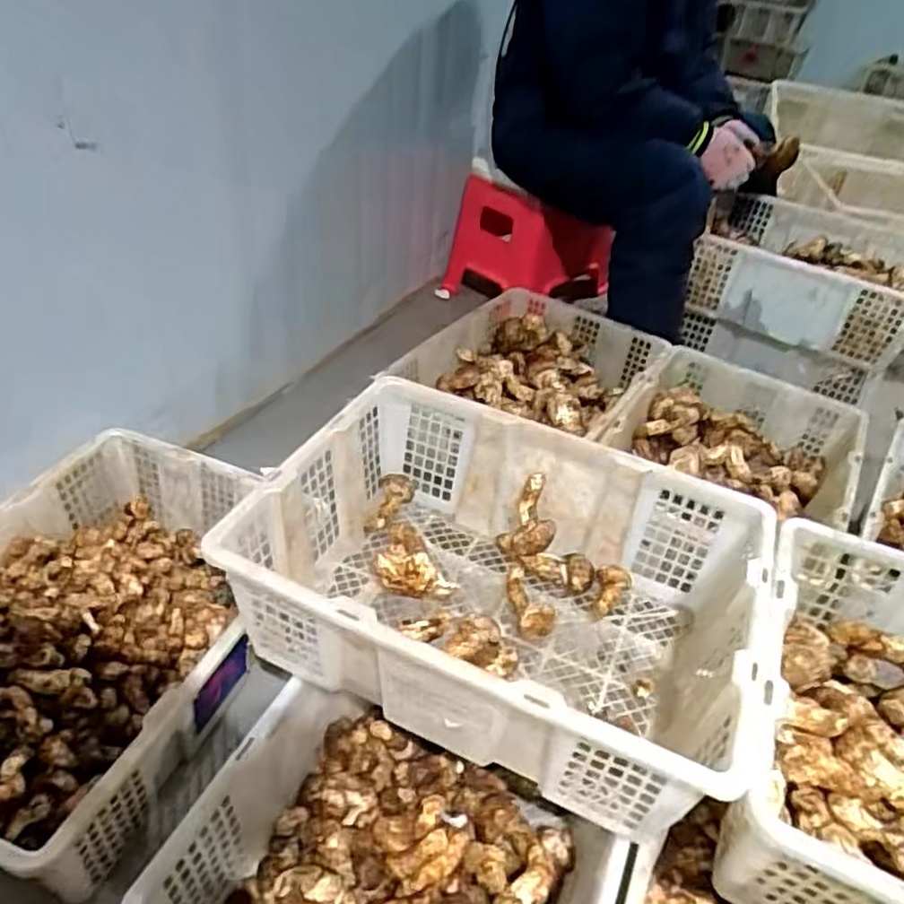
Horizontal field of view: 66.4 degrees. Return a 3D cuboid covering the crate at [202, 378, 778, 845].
[{"bbox_3d":[0.055,0.134,0.732,0.477,0.181,0.359,20,42,16],"label":"crate"}]

